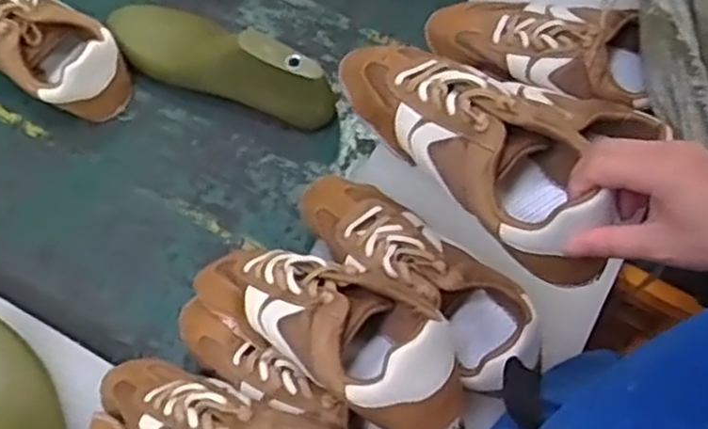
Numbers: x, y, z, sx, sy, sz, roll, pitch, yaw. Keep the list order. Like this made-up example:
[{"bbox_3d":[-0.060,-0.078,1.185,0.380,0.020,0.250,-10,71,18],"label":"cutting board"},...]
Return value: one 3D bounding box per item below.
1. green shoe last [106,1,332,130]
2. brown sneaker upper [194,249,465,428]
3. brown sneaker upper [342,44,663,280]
[{"bbox_3d":[-0.137,-0.155,0.739,0.244,0.091,0.078,30,71,10],"label":"green shoe last"},{"bbox_3d":[-0.028,0.076,0.559,0.230,0.074,0.096,19,68,30],"label":"brown sneaker upper"},{"bbox_3d":[0.077,-0.056,0.518,0.085,0.075,0.228,-40,62,-14],"label":"brown sneaker upper"}]

